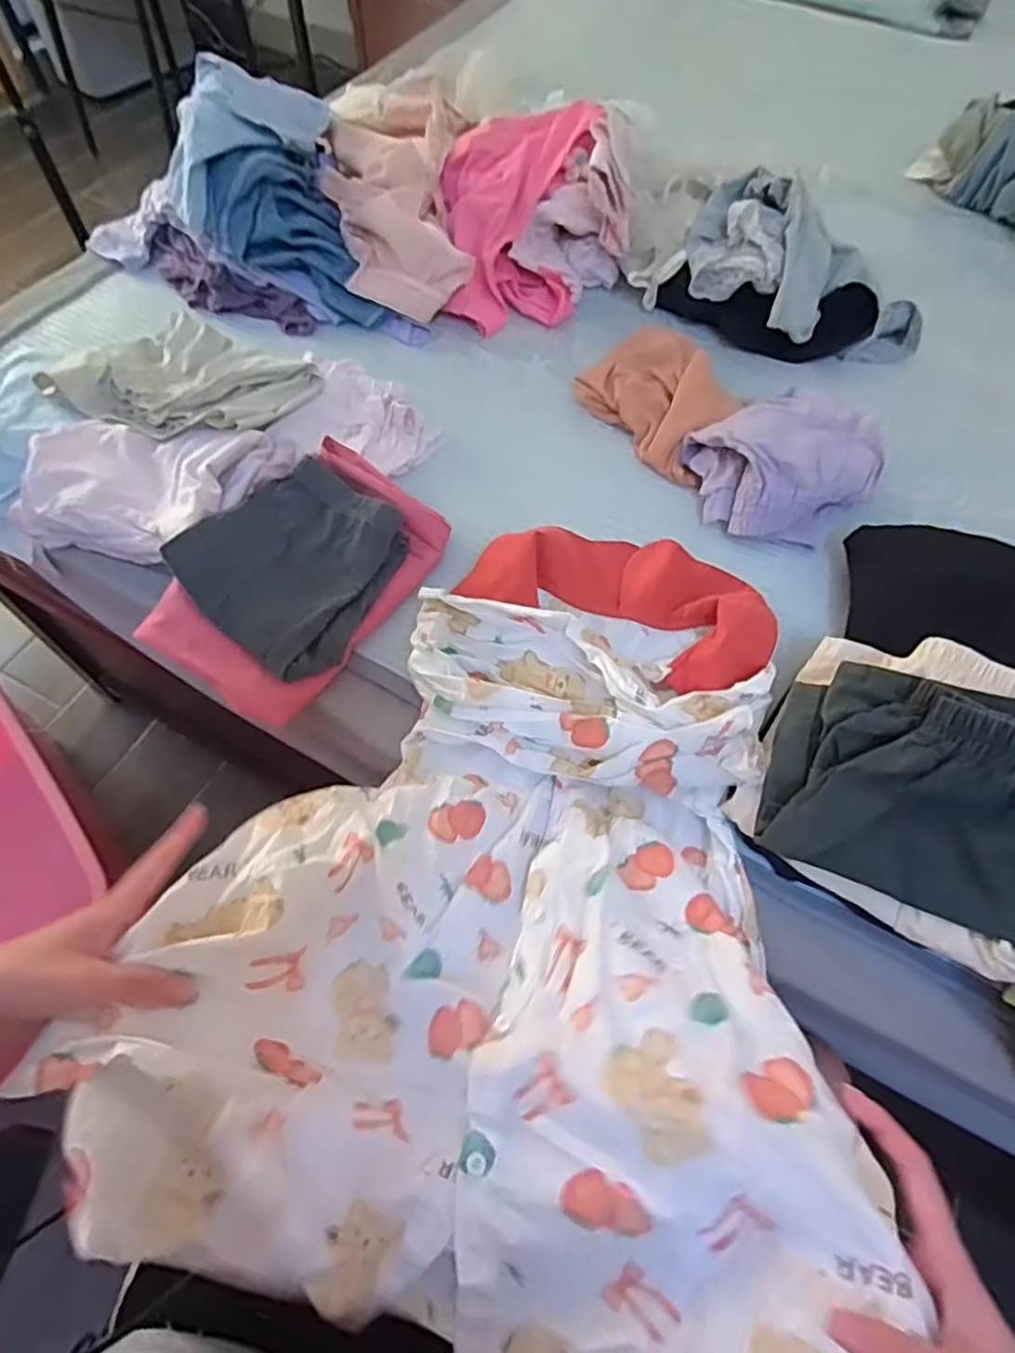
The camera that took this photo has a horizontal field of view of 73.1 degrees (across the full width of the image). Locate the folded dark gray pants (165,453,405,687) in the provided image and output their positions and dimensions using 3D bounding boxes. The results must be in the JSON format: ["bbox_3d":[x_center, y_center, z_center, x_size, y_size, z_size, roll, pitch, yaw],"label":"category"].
[{"bbox_3d":[-0.182,-0.100,0.593,0.141,0.061,0.171,29,64,14],"label":"folded dark gray pants"}]

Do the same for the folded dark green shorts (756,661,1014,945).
[{"bbox_3d":[0.298,0.081,0.448,0.197,0.047,0.152,20,89,16],"label":"folded dark green shorts"}]

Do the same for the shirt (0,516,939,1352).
[{"bbox_3d":[0.023,0.106,0.467,0.409,0.117,0.555,12,61,5],"label":"shirt"}]

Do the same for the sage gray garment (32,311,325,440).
[{"bbox_3d":[-0.325,-0.304,0.689,0.234,0.040,0.164,26,63,12],"label":"sage gray garment"}]

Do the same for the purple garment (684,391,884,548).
[{"bbox_3d":[0.272,-0.212,0.664,0.183,0.069,0.145,-23,64,-13],"label":"purple garment"}]

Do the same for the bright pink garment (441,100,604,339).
[{"bbox_3d":[0.013,-0.541,0.804,0.168,0.129,0.232,0,61,-2],"label":"bright pink garment"}]

